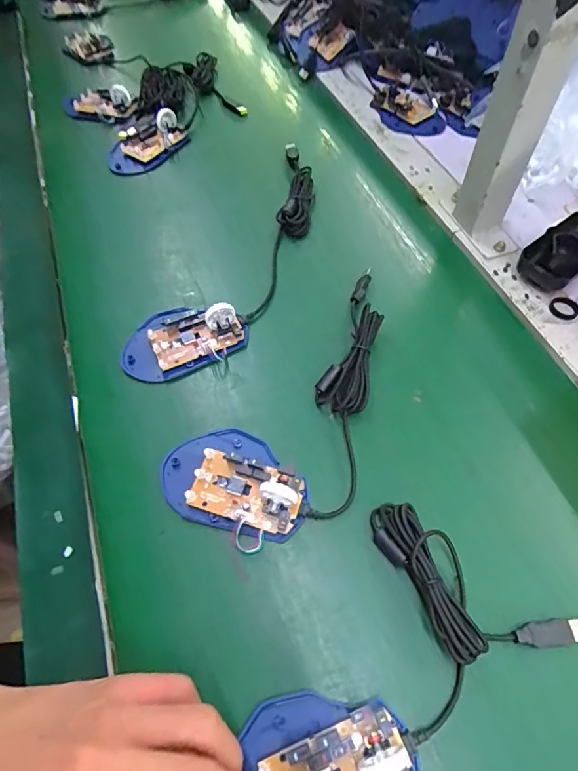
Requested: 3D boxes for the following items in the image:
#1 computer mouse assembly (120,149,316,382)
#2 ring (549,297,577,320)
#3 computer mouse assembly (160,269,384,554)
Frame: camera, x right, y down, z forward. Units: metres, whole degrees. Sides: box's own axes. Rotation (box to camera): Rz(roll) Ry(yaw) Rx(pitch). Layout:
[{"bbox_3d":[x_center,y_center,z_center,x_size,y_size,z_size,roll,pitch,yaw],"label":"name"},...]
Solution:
[{"bbox_3d":[-0.038,-0.133,0.448,0.095,0.030,0.334,25,63,16],"label":"computer mouse assembly"},{"bbox_3d":[0.257,-0.072,0.414,0.025,0.004,0.025,-1,59,2],"label":"ring"},{"bbox_3d":[0.026,0.017,0.351,0.121,0.030,0.254,38,68,22],"label":"computer mouse assembly"}]

